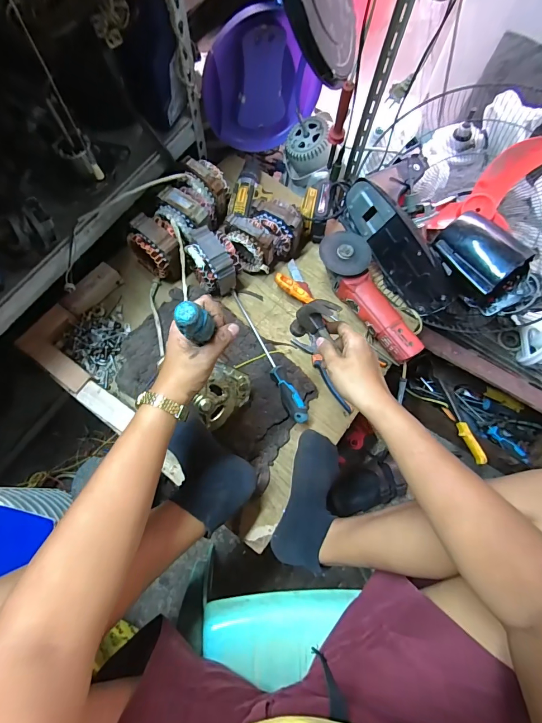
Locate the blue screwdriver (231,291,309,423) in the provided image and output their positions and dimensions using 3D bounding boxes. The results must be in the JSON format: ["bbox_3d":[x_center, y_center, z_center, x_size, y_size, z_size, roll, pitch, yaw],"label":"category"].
[{"bbox_3d":[-0.006,-0.021,0.673,0.032,0.030,0.299,-23,74,-10],"label":"blue screwdriver"}]

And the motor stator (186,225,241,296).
[{"bbox_3d":[-0.117,-0.201,0.704,0.085,0.093,0.110,-25,75,-10],"label":"motor stator"}]

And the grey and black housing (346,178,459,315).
[{"bbox_3d":[0.256,-0.228,0.698,0.053,0.125,0.294,-37,92,-13],"label":"grey and black housing"}]

